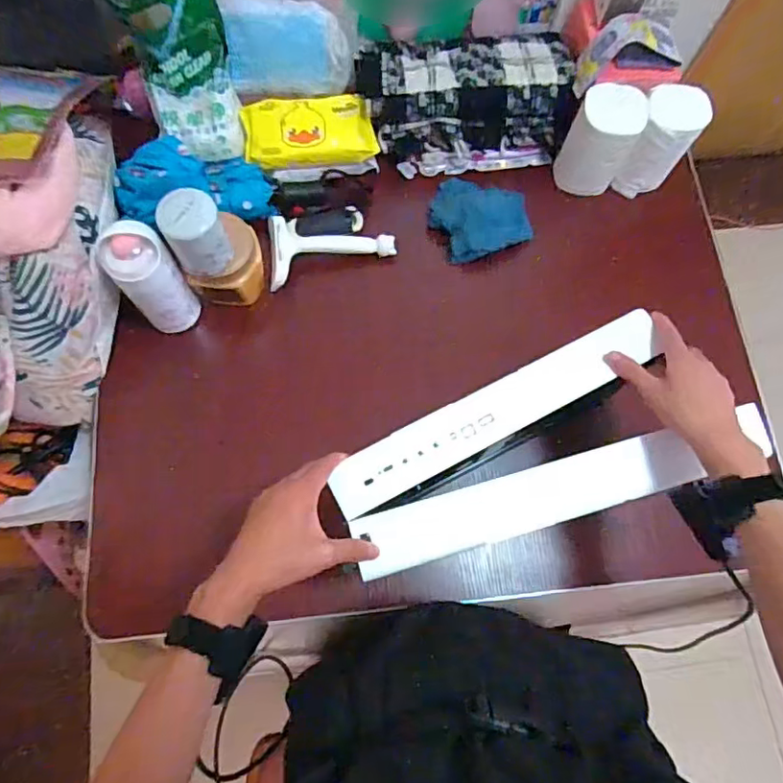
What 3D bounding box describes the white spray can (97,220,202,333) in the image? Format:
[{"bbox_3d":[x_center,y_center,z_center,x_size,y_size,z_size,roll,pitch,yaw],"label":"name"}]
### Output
[{"bbox_3d":[-0.292,-0.134,0.688,0.068,0.176,0.062,-37,78,-12],"label":"white spray can"}]

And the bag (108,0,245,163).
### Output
[{"bbox_3d":[-0.284,-0.428,0.762,0.127,0.070,0.210,-5,110,1],"label":"bag"}]

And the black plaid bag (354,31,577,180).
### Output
[{"bbox_3d":[0.101,-0.427,0.823,0.294,0.114,0.155,-5,74,-4],"label":"black plaid bag"}]

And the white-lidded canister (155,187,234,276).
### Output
[{"bbox_3d":[-0.226,-0.182,0.645,0.063,0.089,0.062,1,74,-2],"label":"white-lidded canister"}]

